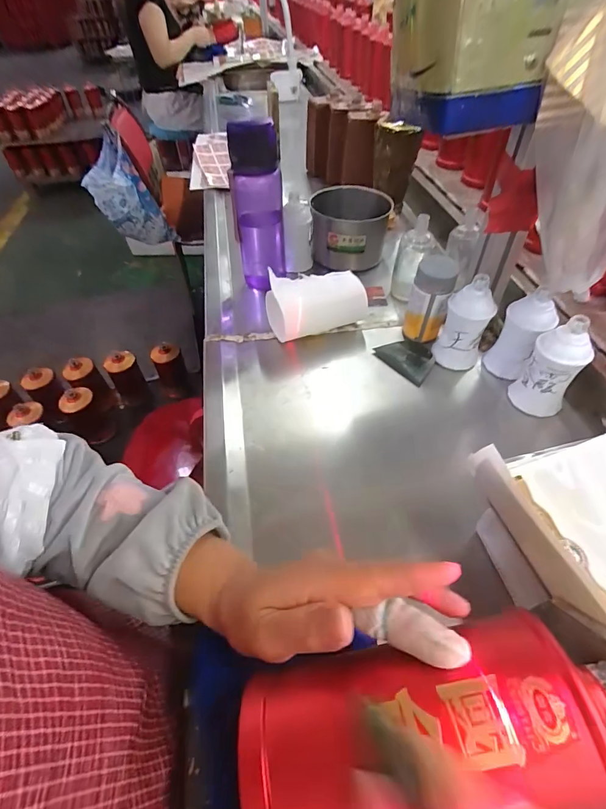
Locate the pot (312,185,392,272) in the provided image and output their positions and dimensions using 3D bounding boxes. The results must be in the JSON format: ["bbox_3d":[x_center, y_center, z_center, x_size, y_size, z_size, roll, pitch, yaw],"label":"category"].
[{"bbox_3d":[0.080,-0.307,0.694,0.131,0.086,0.121,-1,51,1],"label":"pot"}]

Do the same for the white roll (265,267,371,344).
[{"bbox_3d":[0.019,-0.145,0.580,0.147,0.070,0.083,-10,52,-6],"label":"white roll"}]

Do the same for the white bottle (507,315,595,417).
[{"bbox_3d":[0.283,-0.040,0.451,0.057,0.118,0.044,27,57,21],"label":"white bottle"}]

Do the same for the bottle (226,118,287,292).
[{"bbox_3d":[-0.065,-0.281,0.600,0.071,0.245,0.086,-9,52,-5],"label":"bottle"}]

